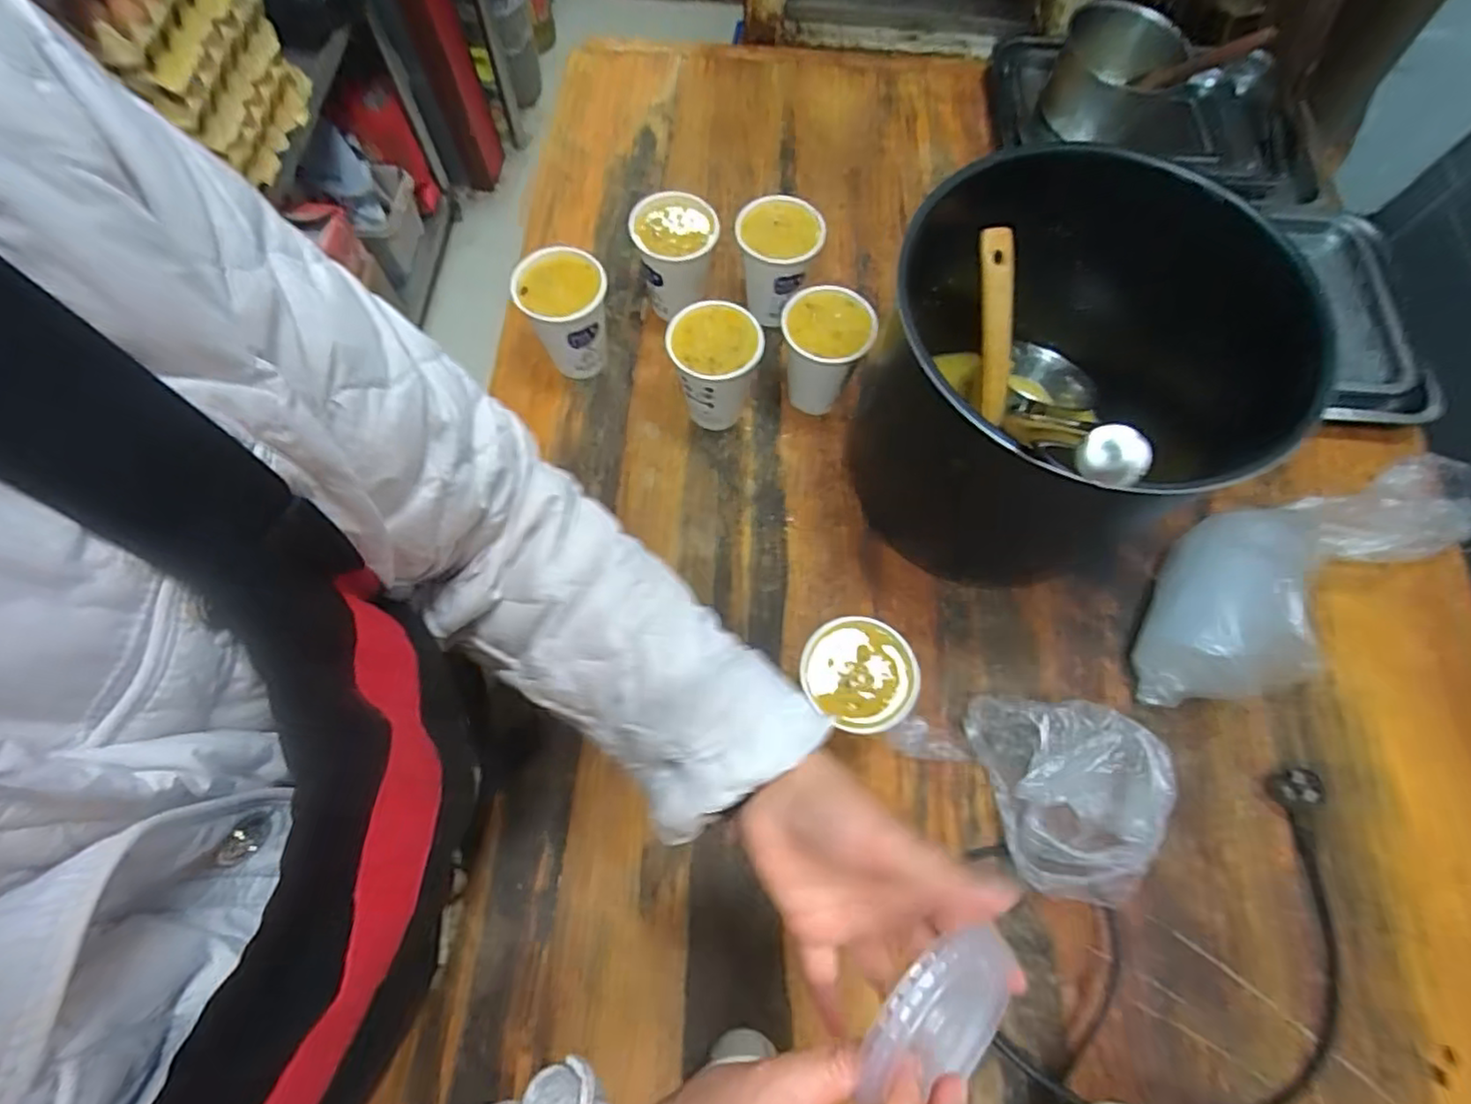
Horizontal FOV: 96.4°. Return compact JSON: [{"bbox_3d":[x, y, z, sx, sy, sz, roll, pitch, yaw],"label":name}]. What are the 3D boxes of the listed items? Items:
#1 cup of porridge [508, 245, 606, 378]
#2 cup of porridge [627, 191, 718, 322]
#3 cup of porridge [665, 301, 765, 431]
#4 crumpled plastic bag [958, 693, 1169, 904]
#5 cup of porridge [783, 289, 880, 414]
[{"bbox_3d":[-0.170,-0.238,0.692,0.089,0.121,0.085,-19,71,-8],"label":"cup of porridge"},{"bbox_3d":[-0.062,-0.309,0.715,0.086,0.134,0.090,0,69,-1],"label":"cup of porridge"},{"bbox_3d":[-0.018,-0.182,0.669,0.087,0.118,0.084,0,69,-1],"label":"cup of porridge"},{"bbox_3d":[0.268,0.201,0.540,0.128,0.090,0.145,3,69,0],"label":"crumpled plastic bag"},{"bbox_3d":[0.091,-0.198,0.676,0.088,0.114,0.091,2,69,-1],"label":"cup of porridge"}]

